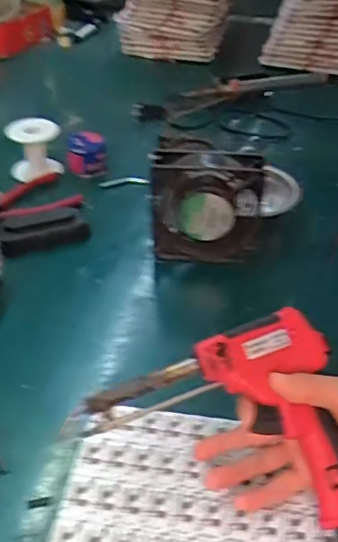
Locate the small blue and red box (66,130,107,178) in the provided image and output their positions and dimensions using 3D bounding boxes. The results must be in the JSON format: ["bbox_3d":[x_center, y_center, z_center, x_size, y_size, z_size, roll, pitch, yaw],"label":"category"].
[{"bbox_3d":[-0.114,-0.163,0.779,0.052,0.048,0.047,-6,39,-11],"label":"small blue and red box"}]

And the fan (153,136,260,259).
[{"bbox_3d":[0.041,-0.068,0.623,0.123,0.126,0.045,3,38,-1],"label":"fan"}]

